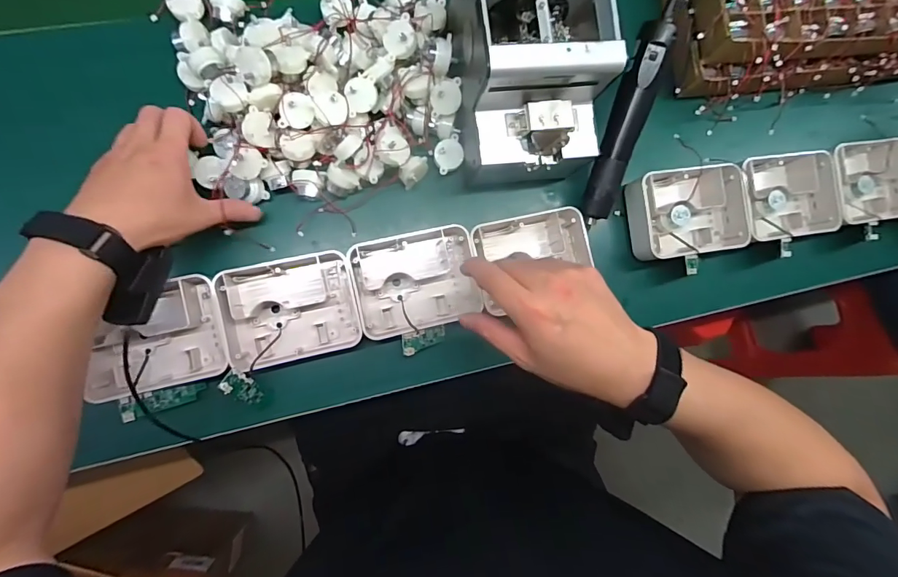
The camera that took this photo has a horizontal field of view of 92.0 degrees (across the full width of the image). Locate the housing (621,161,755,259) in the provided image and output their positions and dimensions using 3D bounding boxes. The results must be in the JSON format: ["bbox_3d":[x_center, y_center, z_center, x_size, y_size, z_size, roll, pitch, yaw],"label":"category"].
[{"bbox_3d":[0.281,-0.090,0.514,0.132,0.050,0.100,-9,87,-9],"label":"housing"}]

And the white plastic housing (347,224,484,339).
[{"bbox_3d":[-0.034,-0.007,0.460,0.127,0.037,0.099,-13,88,-9],"label":"white plastic housing"}]

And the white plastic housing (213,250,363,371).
[{"bbox_3d":[-0.159,0.021,0.440,0.127,0.036,0.100,-11,88,-9],"label":"white plastic housing"}]

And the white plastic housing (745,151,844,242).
[{"bbox_3d":[0.406,-0.111,0.533,0.122,0.051,0.101,-8,87,-9],"label":"white plastic housing"}]

